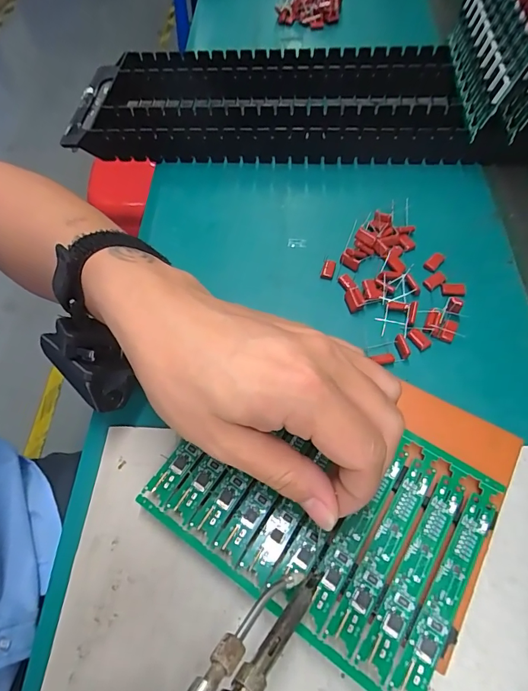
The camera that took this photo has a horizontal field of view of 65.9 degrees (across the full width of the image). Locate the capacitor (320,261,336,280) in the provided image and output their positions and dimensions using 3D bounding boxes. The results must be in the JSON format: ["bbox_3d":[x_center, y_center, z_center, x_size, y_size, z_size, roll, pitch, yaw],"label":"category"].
[{"bbox_3d":[0.050,-0.058,0.317,0.008,0.006,0.014,15,62,10],"label":"capacitor"}]

